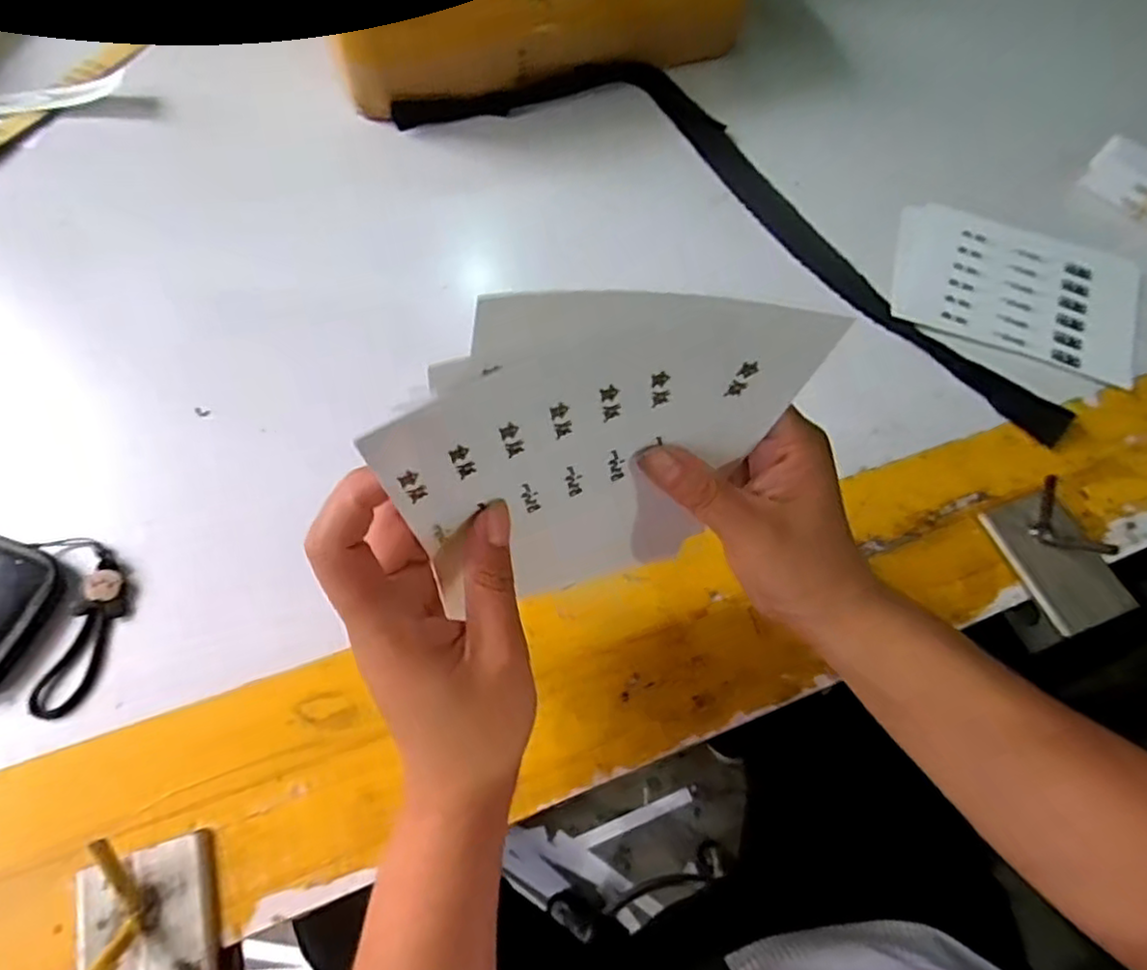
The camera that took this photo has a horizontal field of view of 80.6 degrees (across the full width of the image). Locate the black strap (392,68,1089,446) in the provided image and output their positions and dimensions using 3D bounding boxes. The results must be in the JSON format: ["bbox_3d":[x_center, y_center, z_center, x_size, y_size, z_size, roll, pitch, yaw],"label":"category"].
[{"bbox_3d":[0.134,-0.227,0.531,0.539,0.015,0.172,31,66,11],"label":"black strap"}]

